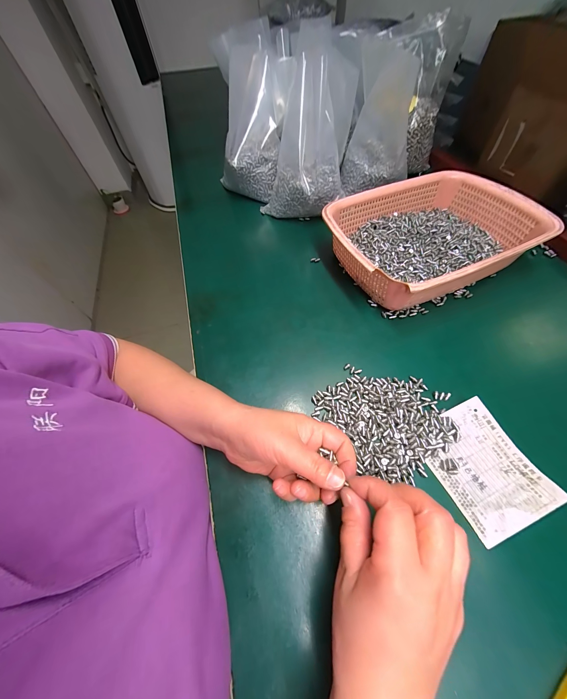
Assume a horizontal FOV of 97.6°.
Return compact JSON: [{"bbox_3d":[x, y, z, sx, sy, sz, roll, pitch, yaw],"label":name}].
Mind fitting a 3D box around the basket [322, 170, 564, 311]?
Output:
[{"bbox_3d":[0.220,-0.177,0.384,0.290,0.062,0.212,-22,61,-10],"label":"basket"}]

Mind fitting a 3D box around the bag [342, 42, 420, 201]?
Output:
[{"bbox_3d":[0.170,-0.382,0.425,0.112,0.186,0.089,18,61,14],"label":"bag"}]

